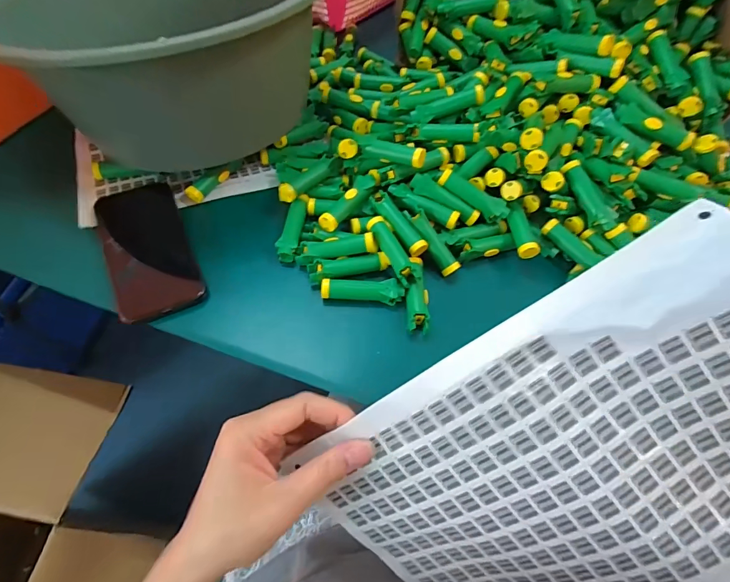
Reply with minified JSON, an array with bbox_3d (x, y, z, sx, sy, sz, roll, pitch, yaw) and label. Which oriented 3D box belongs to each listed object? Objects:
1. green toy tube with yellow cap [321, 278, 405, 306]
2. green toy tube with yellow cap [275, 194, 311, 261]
[{"bbox_3d":[-0.003,0.000,0.390,0.080,0.016,0.021,0,59,-5],"label":"green toy tube with yellow cap"},{"bbox_3d":[-0.077,-0.069,0.425,0.022,0.017,0.078,9,58,0],"label":"green toy tube with yellow cap"}]

